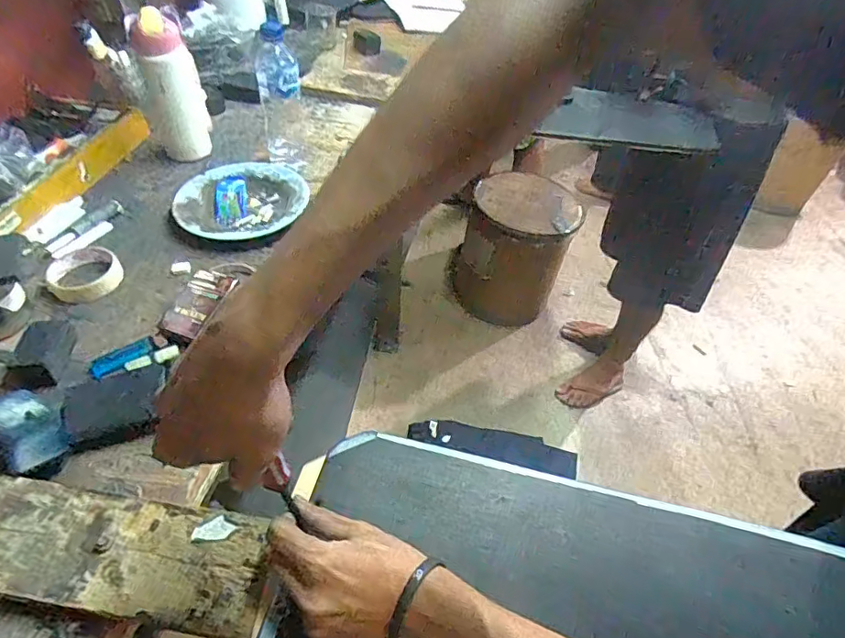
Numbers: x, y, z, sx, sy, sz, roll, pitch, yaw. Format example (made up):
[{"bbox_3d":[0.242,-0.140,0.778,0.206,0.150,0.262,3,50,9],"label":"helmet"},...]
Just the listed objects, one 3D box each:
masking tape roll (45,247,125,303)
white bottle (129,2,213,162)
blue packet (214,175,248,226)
[{"bbox_3d":[-0.443,-0.058,0.694,0.082,0.022,0.085,3,46,-3],"label":"masking tape roll"},{"bbox_3d":[-0.411,-0.381,0.868,0.085,0.222,0.080,-22,52,-25],"label":"white bottle"},{"bbox_3d":[-0.300,-0.187,0.825,0.052,0.020,0.106,-5,47,-11],"label":"blue packet"}]

